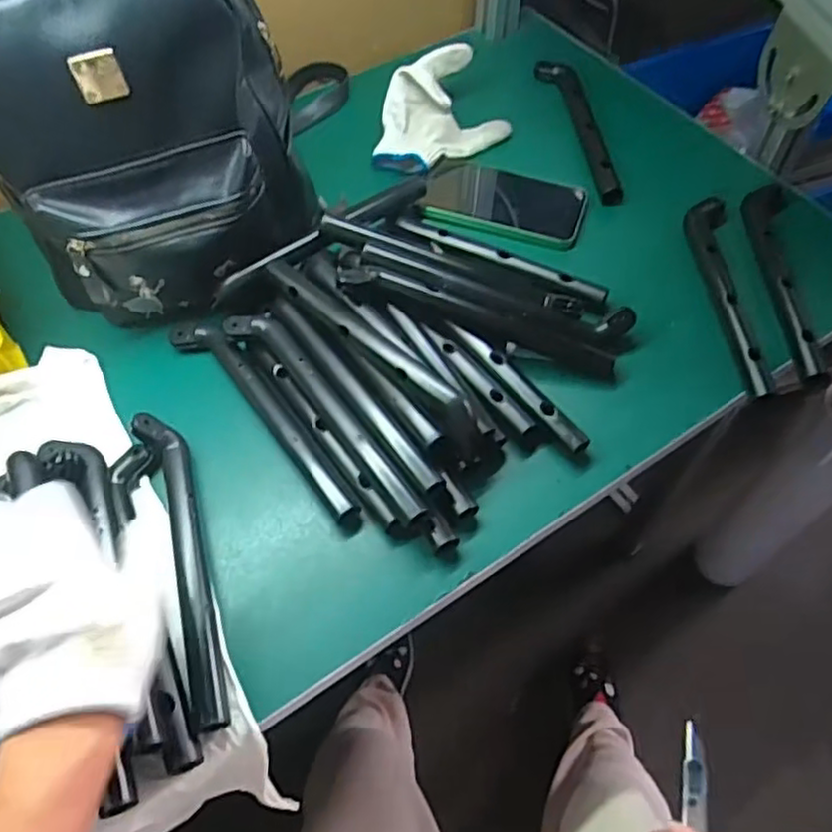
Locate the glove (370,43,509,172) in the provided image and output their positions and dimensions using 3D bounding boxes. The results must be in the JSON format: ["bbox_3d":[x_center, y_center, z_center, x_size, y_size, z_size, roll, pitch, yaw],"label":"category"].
[{"bbox_3d":[0.018,-0.327,0.737,0.153,0.052,0.098,-36,64,-20],"label":"glove"}]

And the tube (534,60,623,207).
[{"bbox_3d":[0.185,-0.328,0.767,0.045,0.019,0.239,-7,58,-3],"label":"tube"}]

